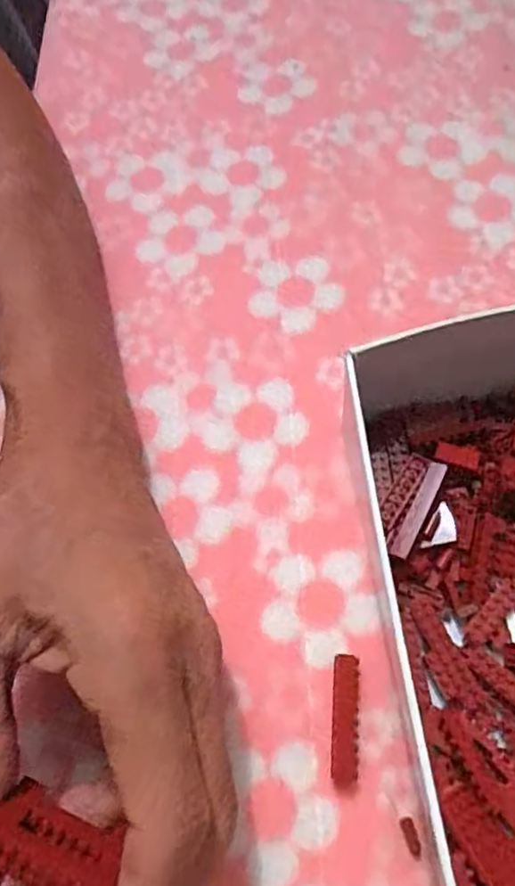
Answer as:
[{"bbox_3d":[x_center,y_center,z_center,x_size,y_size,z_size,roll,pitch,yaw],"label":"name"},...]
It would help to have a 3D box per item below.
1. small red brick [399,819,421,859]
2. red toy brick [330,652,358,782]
[{"bbox_3d":[0.050,0.128,0.201,0.004,0.004,0.011,-17,65,-5],"label":"small red brick"},{"bbox_3d":[0.031,0.095,0.216,0.009,0.008,0.040,3,65,5],"label":"red toy brick"}]

